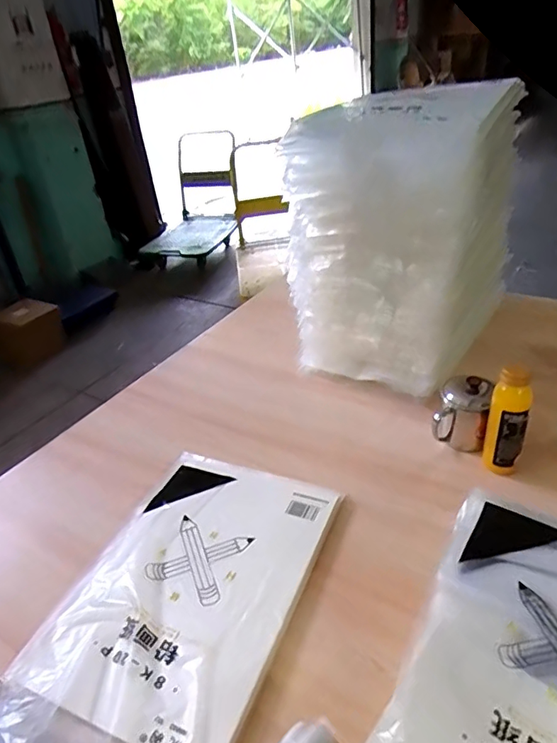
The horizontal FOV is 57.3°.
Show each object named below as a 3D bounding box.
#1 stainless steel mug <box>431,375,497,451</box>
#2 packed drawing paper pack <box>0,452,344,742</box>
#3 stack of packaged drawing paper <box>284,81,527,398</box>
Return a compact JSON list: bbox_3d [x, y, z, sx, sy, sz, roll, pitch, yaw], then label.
[{"bbox_3d":[0.291,0.067,0.806,0.075,0.105,0.071,-5,33,3],"label":"stainless steel mug"},{"bbox_3d":[-0.120,0.277,0.619,0.278,0.032,0.453,11,39,21],"label":"packed drawing paper pack"},{"bbox_3d":[0.247,-0.238,0.963,0.284,0.447,0.425,17,40,32],"label":"stack of packaged drawing paper"}]

